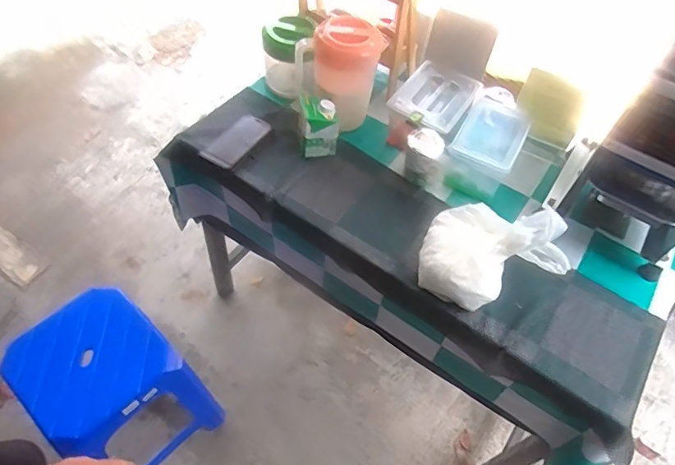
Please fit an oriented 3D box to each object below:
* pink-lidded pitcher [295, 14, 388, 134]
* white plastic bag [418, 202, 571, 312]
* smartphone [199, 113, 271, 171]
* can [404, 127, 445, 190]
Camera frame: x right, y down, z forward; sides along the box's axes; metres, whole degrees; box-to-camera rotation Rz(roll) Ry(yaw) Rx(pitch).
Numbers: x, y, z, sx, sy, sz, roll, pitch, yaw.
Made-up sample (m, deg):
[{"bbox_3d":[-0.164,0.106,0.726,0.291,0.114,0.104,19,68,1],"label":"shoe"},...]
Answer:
[{"bbox_3d":[0.002,-0.323,1.048,0.174,0.190,0.136,2,57,-2],"label":"pink-lidded pitcher"},{"bbox_3d":[0.262,0.031,0.877,0.227,0.133,0.198,38,62,20],"label":"white plastic bag"},{"bbox_3d":[-0.208,-0.194,1.058,0.083,0.015,0.162,27,52,16],"label":"smartphone"},{"bbox_3d":[0.173,-0.154,1.023,0.071,0.096,0.073,2,57,-3],"label":"can"}]

